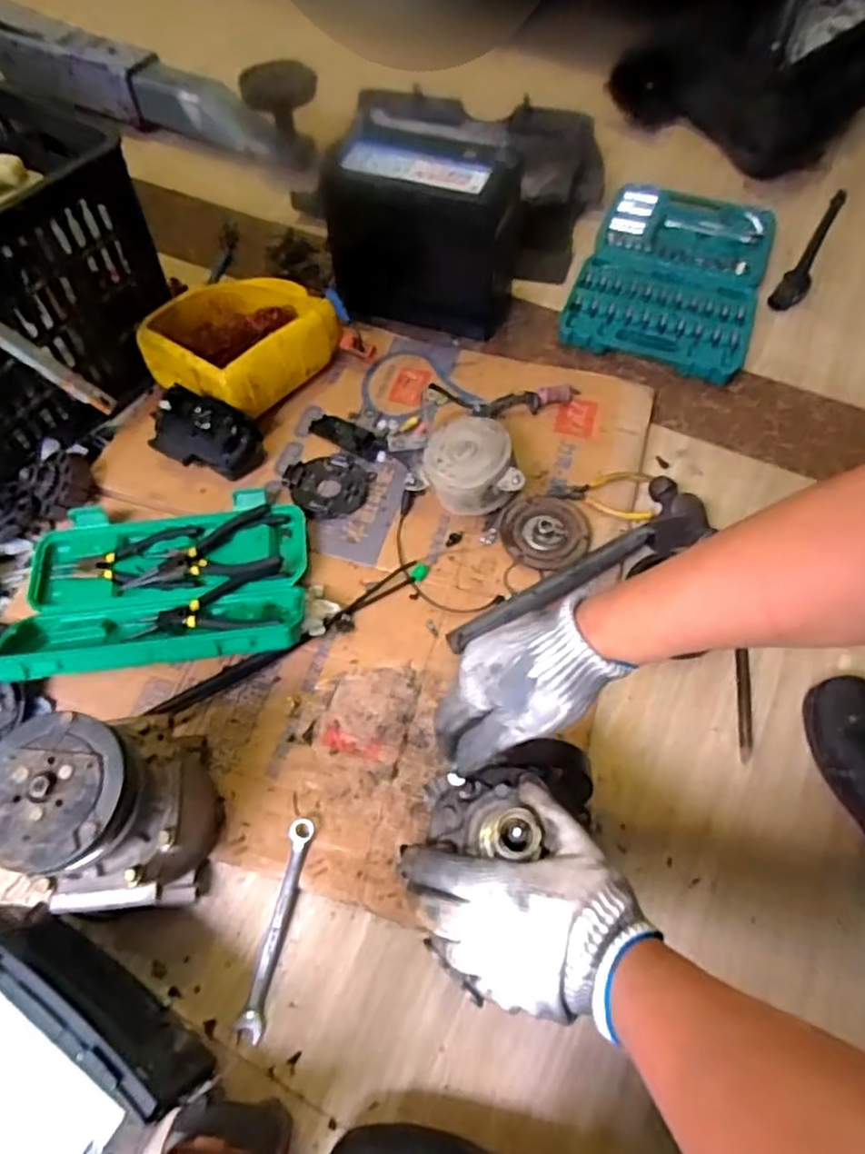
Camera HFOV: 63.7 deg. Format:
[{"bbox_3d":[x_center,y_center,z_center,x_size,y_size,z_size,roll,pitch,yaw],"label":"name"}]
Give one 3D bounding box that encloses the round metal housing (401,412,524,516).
[{"bbox_3d":[0.034,-0.127,0.793,0.117,0.076,0.097,1,58,-3],"label":"round metal housing"}]

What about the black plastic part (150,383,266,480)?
[{"bbox_3d":[-0.262,-0.166,0.807,0.117,0.081,0.072,16,61,8],"label":"black plastic part"}]

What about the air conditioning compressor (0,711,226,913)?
[{"bbox_3d":[-0.242,0.186,0.540,0.126,0.186,0.121,0,59,0],"label":"air conditioning compressor"}]

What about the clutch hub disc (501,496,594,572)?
[{"bbox_3d":[0.126,-0.052,0.781,0.097,0.023,0.097,0,59,0],"label":"clutch hub disc"}]

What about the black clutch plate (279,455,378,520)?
[{"bbox_3d":[-0.119,-0.108,0.815,0.100,0.013,0.088,-13,60,-8],"label":"black clutch plate"}]

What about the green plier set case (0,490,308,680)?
[{"bbox_3d":[-0.278,0.003,0.714,0.291,0.071,0.217,-5,59,-3],"label":"green plier set case"}]

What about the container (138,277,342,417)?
[{"bbox_3d":[-0.235,-0.300,0.889,0.188,0.099,0.214,39,67,19],"label":"container"}]

